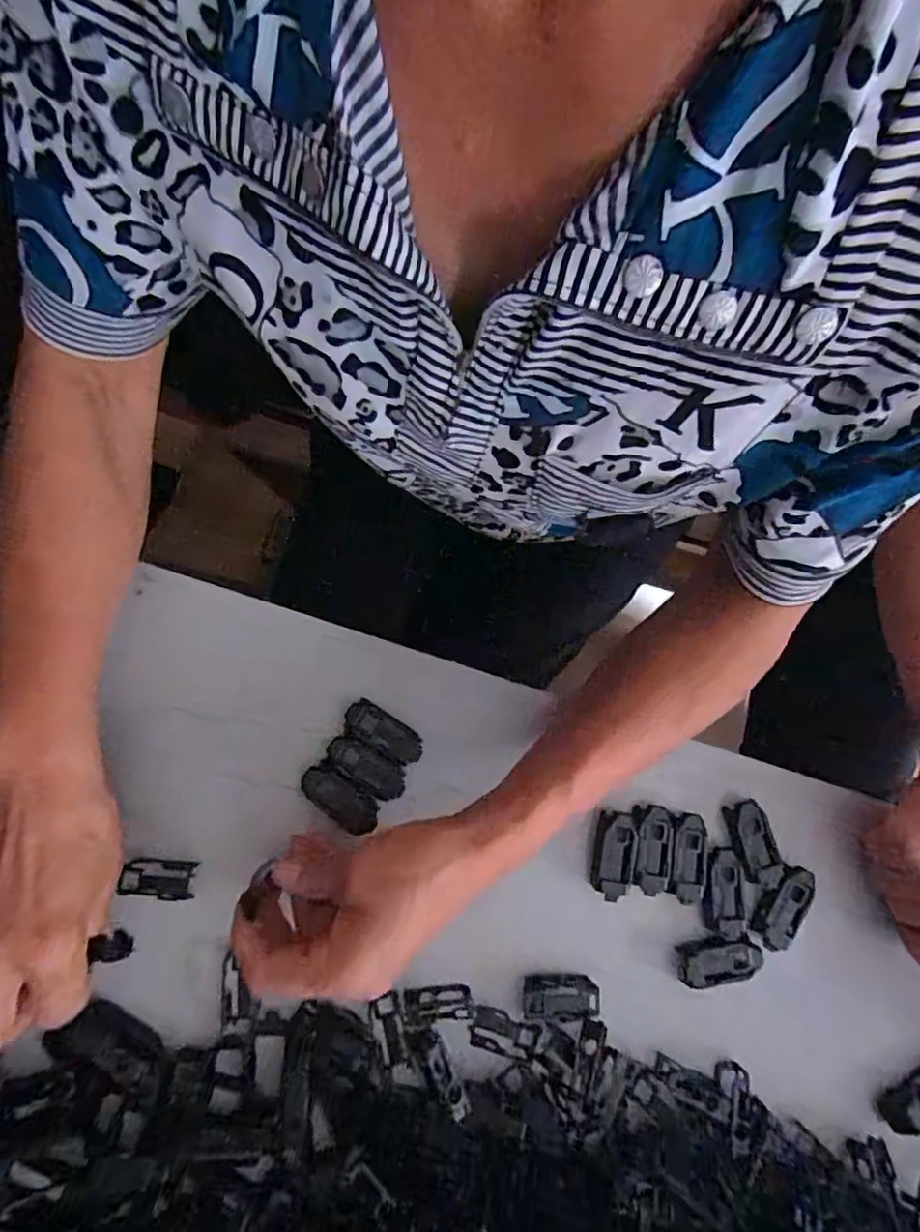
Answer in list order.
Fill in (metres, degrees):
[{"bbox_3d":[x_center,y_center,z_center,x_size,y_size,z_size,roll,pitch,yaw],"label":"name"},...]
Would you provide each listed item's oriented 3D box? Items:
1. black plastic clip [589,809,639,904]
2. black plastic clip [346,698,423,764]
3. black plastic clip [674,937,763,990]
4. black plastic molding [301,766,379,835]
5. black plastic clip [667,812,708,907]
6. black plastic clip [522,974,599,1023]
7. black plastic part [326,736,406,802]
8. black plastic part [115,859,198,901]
[{"bbox_3d":[0.092,0.143,0.357,0.024,0.007,0.049,11,77,1],"label":"black plastic clip"},{"bbox_3d":[-0.046,0.070,0.361,0.049,0.011,0.021,30,78,5],"label":"black plastic clip"},{"bbox_3d":[0.152,0.203,0.353,0.048,0.011,0.025,-10,78,-4],"label":"black plastic clip"},{"bbox_3d":[-0.070,0.106,0.347,0.050,0.006,0.022,34,79,6],"label":"black plastic molding"},{"bbox_3d":[0.137,0.146,0.358,0.023,0.005,0.051,11,77,1],"label":"black plastic clip"},{"bbox_3d":[0.057,0.218,0.340,0.043,0.008,0.021,-1,77,-2],"label":"black plastic clip"},{"bbox_3d":[-0.055,0.089,0.354,0.049,0.009,0.022,33,78,6],"label":"black plastic part"},{"bbox_3d":[-0.170,0.149,0.337,0.037,0.020,0.020,4,77,0],"label":"black plastic part"}]

